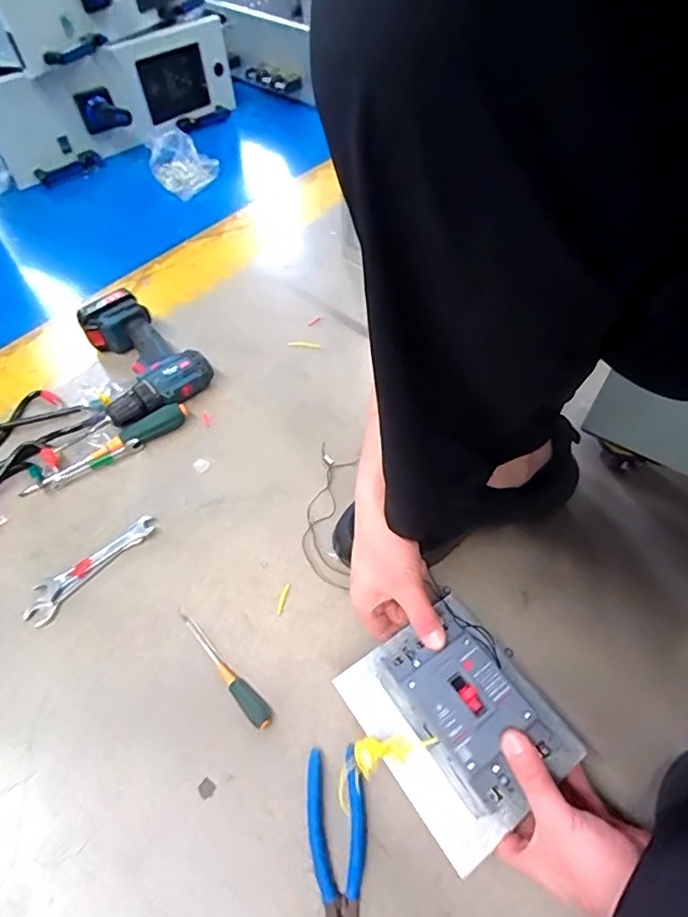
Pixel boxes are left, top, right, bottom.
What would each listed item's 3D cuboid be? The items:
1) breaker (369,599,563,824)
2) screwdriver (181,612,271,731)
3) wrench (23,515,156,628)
[{"bbox_3d":[0.095,0.207,0.435,0.088,0.064,0.137,-31,59,-19],"label":"breaker"},{"bbox_3d":[-0.130,0.214,0.533,0.155,0.016,0.020,36,63,24],"label":"screwdriver"},{"bbox_3d":[-0.292,0.123,0.603,0.037,0.010,0.163,36,63,24],"label":"wrench"}]

